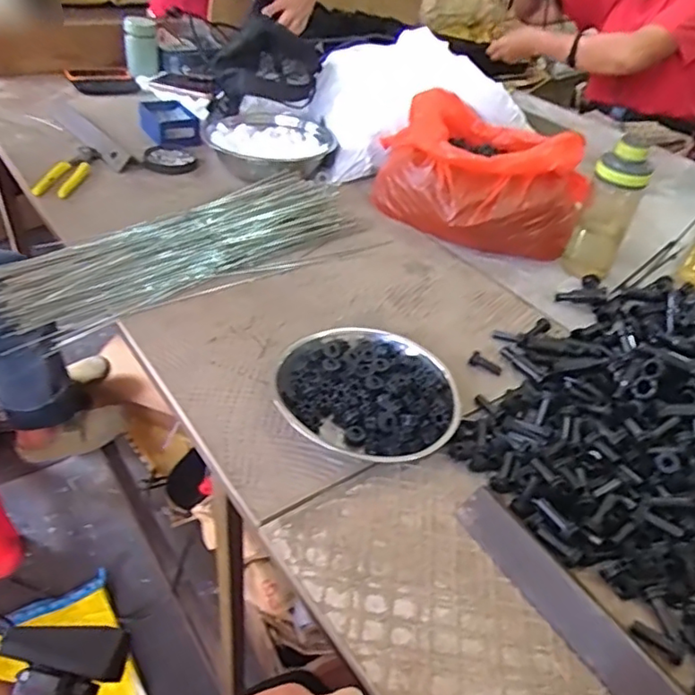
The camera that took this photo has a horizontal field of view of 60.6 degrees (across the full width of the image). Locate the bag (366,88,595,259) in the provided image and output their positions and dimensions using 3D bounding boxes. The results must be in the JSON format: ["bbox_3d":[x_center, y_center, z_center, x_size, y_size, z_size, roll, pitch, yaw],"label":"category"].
[{"bbox_3d":[0.205,-0.267,0.926,0.292,0.150,0.272,-1,40,-11],"label":"bag"}]

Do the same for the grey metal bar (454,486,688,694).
[{"bbox_3d":[0.193,0.221,0.417,0.028,0.025,0.308,-19,46,-29],"label":"grey metal bar"}]

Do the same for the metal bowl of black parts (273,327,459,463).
[{"bbox_3d":[0.017,0.046,0.608,0.173,0.033,0.173,5,39,-4],"label":"metal bowl of black parts"}]

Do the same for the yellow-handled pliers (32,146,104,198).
[{"bbox_3d":[-0.434,-0.282,0.932,0.064,0.015,0.177,1,40,-8],"label":"yellow-handled pliers"}]

